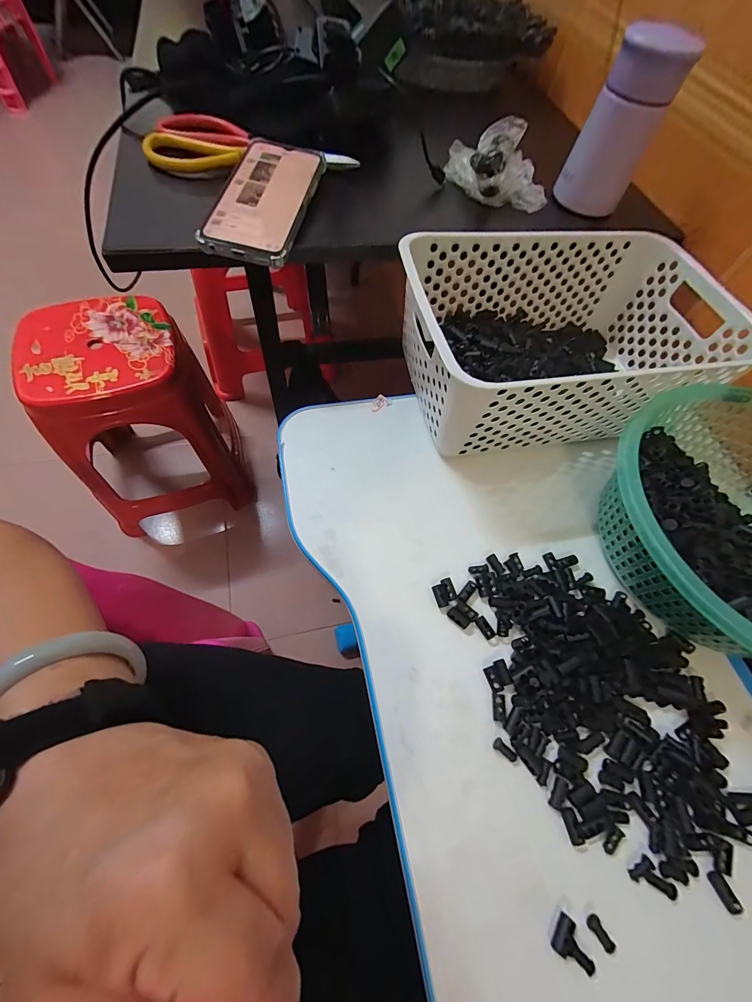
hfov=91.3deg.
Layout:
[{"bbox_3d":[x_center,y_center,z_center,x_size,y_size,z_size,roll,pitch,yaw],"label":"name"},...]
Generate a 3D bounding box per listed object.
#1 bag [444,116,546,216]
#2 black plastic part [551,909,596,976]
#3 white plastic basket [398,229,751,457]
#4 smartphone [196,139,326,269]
[{"bbox_3d":[0.127,-0.360,0.399,0.095,0.046,0.102,-9,65,-10],"label":"bag"},{"bbox_3d":[0.115,0.256,0.212,0.025,0.006,0.018,31,64,9],"label":"black plastic part"},{"bbox_3d":[0.186,-0.163,0.377,0.306,0.110,0.201,-9,65,-10],"label":"white plastic basket"},{"bbox_3d":[-0.103,-0.283,0.342,0.076,0.012,0.159,11,68,-3],"label":"smartphone"}]

